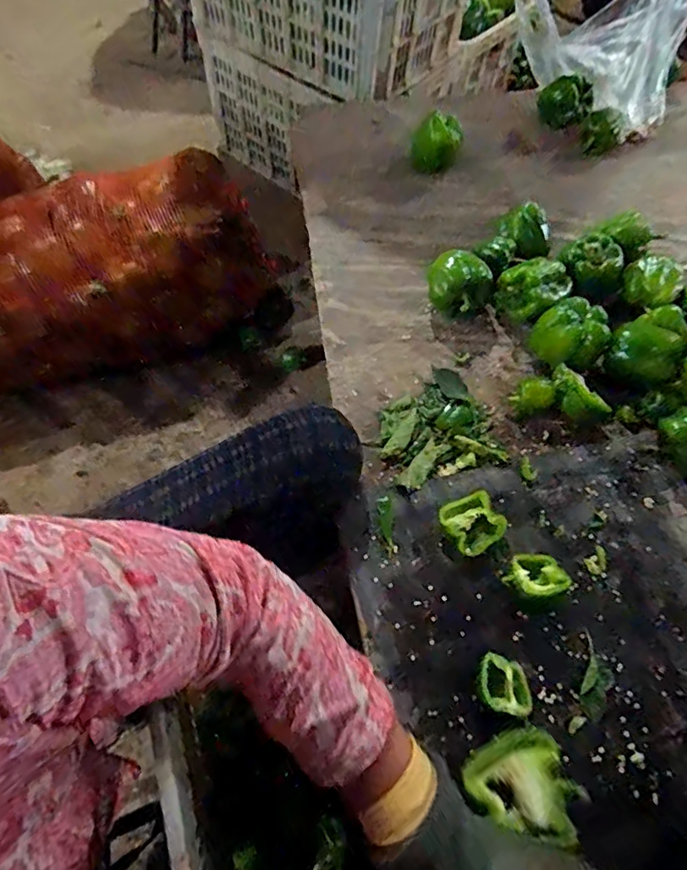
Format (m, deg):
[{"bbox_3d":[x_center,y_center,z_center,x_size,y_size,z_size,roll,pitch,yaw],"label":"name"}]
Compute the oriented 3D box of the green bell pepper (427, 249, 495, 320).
[{"bbox_3d":[0.148,-0.186,0.642,0.063,0.063,0.072,-38,70,-20],"label":"green bell pepper"}]

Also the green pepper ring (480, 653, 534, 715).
[{"bbox_3d":[0.138,0.214,0.431,0.050,0.032,0.043,18,63,6],"label":"green pepper ring"}]

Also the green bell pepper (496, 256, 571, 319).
[{"bbox_3d":[0.240,-0.178,0.641,0.089,0.061,0.063,-19,65,-12],"label":"green bell pepper"}]

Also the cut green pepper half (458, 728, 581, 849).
[{"bbox_3d":[0.135,0.273,0.386,0.074,0.040,0.074,2,49,-2],"label":"cut green pepper half"}]

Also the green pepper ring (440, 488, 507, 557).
[{"bbox_3d":[0.128,0.090,0.504,0.053,0.024,0.052,-29,67,-16],"label":"green pepper ring"}]

